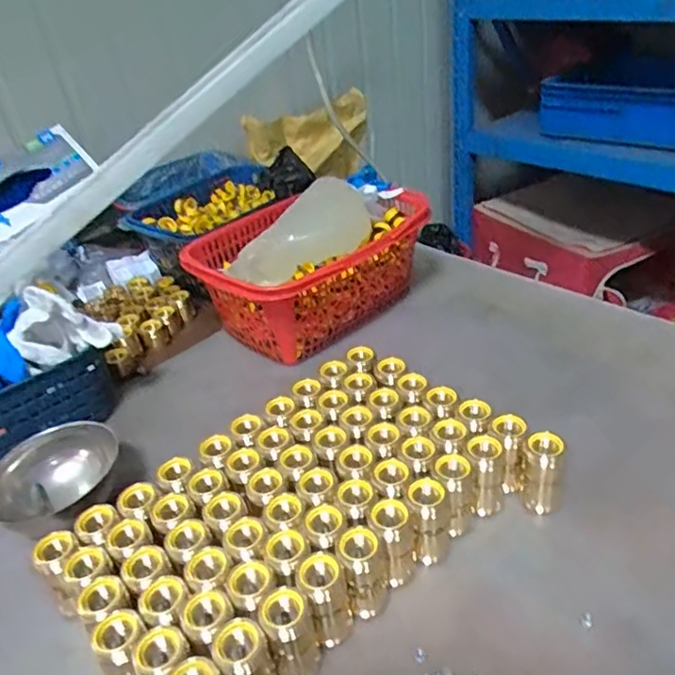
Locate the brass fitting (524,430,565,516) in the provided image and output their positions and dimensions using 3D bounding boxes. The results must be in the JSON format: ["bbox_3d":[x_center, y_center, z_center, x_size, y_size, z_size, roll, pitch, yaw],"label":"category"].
[{"bbox_3d":[0.162,0.107,0.468,0.025,0.064,0.023,10,38,25],"label":"brass fitting"}]

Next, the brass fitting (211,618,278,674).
[{"bbox_3d":[-0.056,0.205,0.367,0.031,0.058,0.030,-26,38,-24],"label":"brass fitting"}]

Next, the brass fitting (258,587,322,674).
[{"bbox_3d":[-0.030,0.192,0.381,0.030,0.060,0.028,-6,34,4],"label":"brass fitting"}]

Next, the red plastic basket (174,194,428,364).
[{"bbox_3d":[-0.028,-0.085,0.753,0.292,0.119,0.201,-32,40,-32],"label":"red plastic basket"}]

